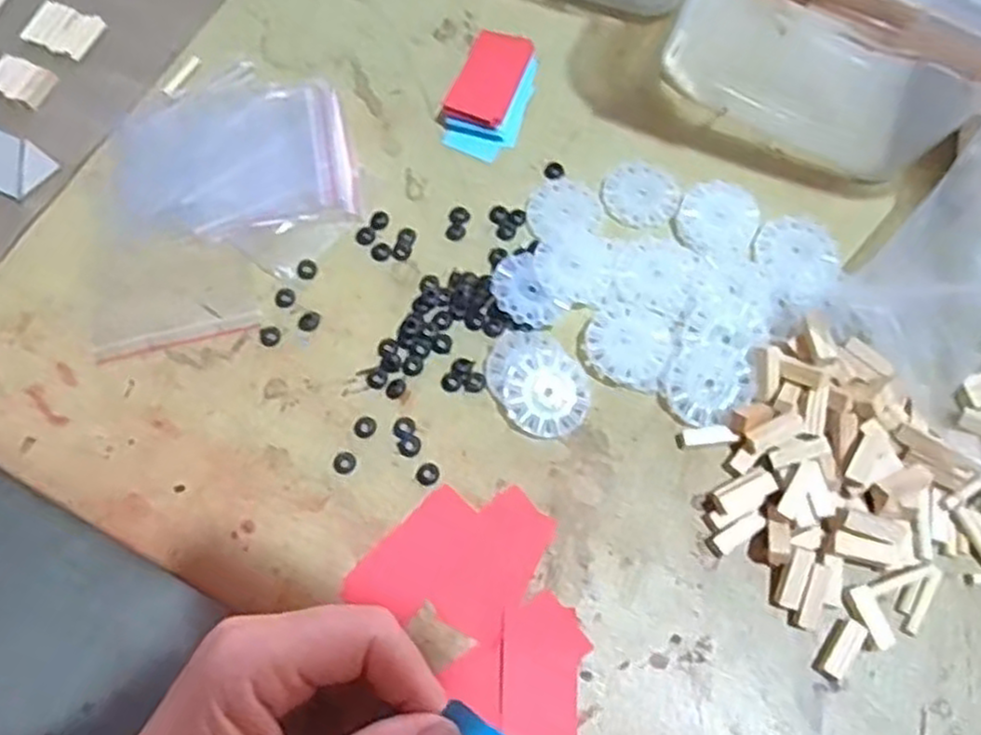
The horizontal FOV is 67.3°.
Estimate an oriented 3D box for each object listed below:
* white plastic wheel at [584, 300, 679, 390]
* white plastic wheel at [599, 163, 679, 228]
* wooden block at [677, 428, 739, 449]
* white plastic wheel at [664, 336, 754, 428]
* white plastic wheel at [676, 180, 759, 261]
[{"bbox_3d":[0.066,-0.013,0.348,0.040,0.004,0.039,0,67,1],"label":"white plastic wheel"},{"bbox_3d":[0.079,-0.092,0.389,0.040,0.004,0.040,0,67,1],"label":"white plastic wheel"},{"bbox_3d":[0.098,0.032,0.335,0.026,0.004,0.007,-9,85,7],"label":"wooden block"},{"bbox_3d":[0.101,0.006,0.342,0.036,0.009,0.040,35,72,14],"label":"white plastic wheel"},{"bbox_3d":[0.117,-0.076,0.378,0.040,0.006,0.046,41,74,16],"label":"white plastic wheel"}]

